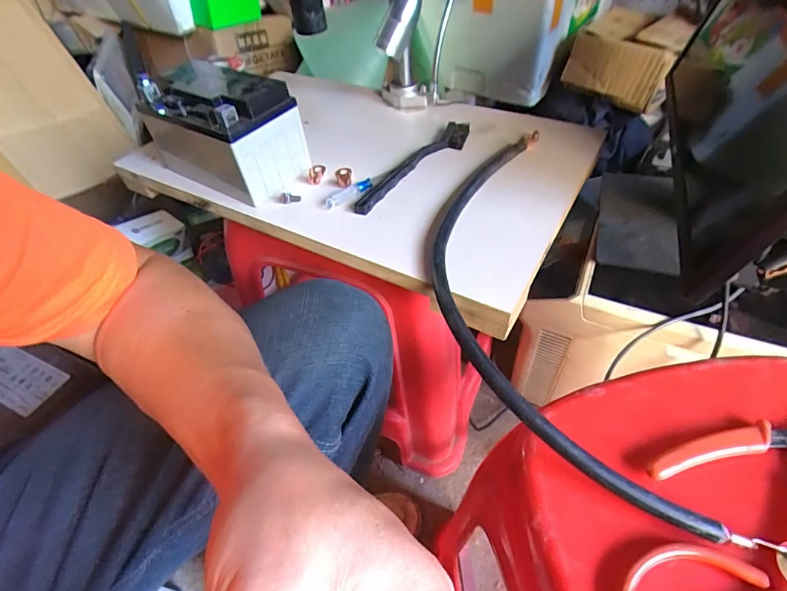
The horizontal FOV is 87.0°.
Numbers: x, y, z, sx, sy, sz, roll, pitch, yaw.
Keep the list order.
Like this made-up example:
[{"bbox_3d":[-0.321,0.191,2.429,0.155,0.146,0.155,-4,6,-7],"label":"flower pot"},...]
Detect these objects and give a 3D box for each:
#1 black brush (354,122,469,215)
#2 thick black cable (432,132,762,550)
[{"bbox_3d":[0.024,-0.136,0.431,0.027,0.023,0.172,30,56,28],"label":"black brush"},{"bbox_3d":[0.106,-0.009,0.334,0.152,0.051,0.382,-9,47,-4],"label":"thick black cable"}]

